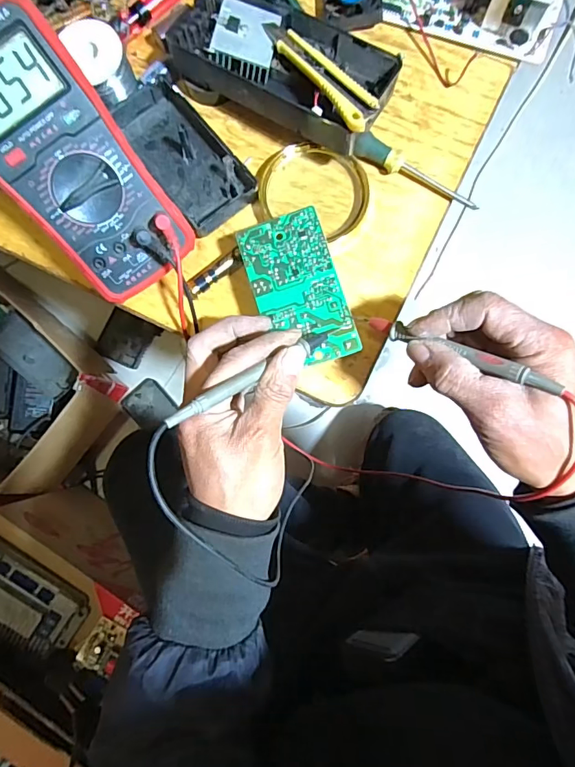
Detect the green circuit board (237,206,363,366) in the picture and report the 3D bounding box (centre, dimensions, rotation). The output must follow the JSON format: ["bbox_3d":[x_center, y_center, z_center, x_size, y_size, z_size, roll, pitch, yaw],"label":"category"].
[{"bbox_3d":[0.008,-0.070,0.344,0.062,0.009,0.113,-17,84,-1],"label":"green circuit board"}]

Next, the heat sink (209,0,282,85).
[{"bbox_3d":[-0.034,-0.274,0.366,0.049,0.013,0.056,14,82,-11],"label":"heat sink"}]

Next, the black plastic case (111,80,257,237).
[{"bbox_3d":[-0.086,-0.189,0.382,0.067,0.028,0.129,-38,85,-3],"label":"black plastic case"}]

